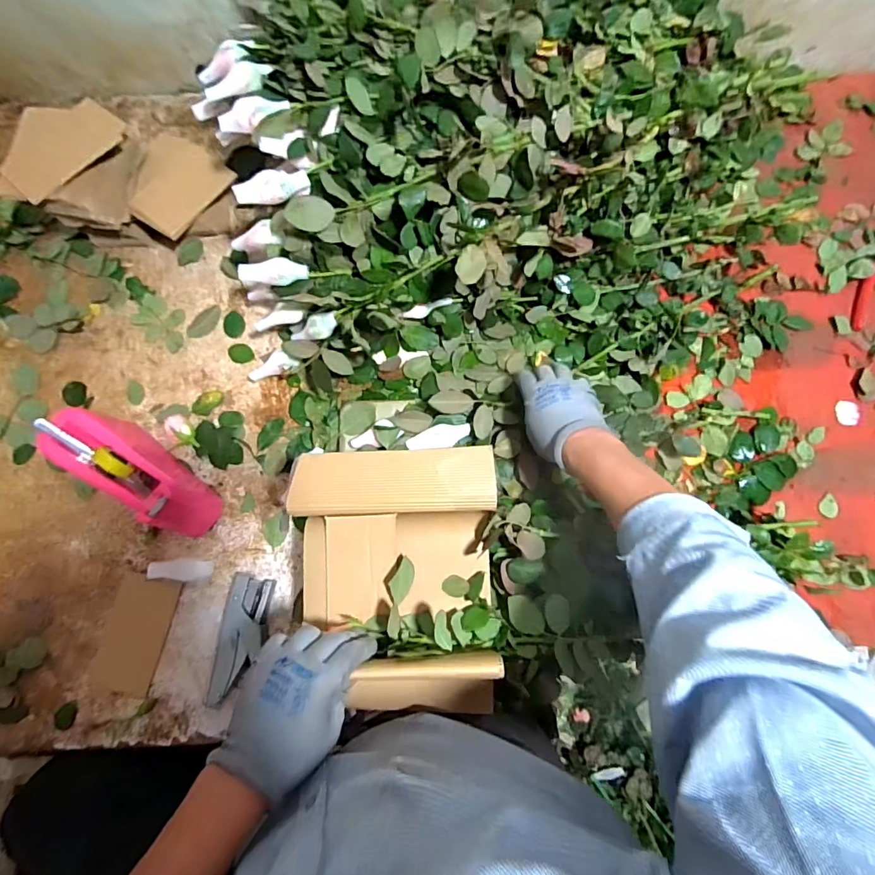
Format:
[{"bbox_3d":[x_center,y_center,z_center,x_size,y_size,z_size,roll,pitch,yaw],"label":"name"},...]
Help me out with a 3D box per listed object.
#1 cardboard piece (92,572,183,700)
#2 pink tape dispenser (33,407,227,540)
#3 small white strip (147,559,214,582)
[{"bbox_3d":[-0.379,0.243,0.587,0.080,0.010,0.133,10,78,2],"label":"cardboard piece"},{"bbox_3d":[-0.379,0.043,0.595,0.212,0.103,0.077,34,80,7],"label":"pink tape dispenser"},{"bbox_3d":[-0.331,0.171,0.604,0.079,0.008,0.026,4,78,1],"label":"small white strip"}]

